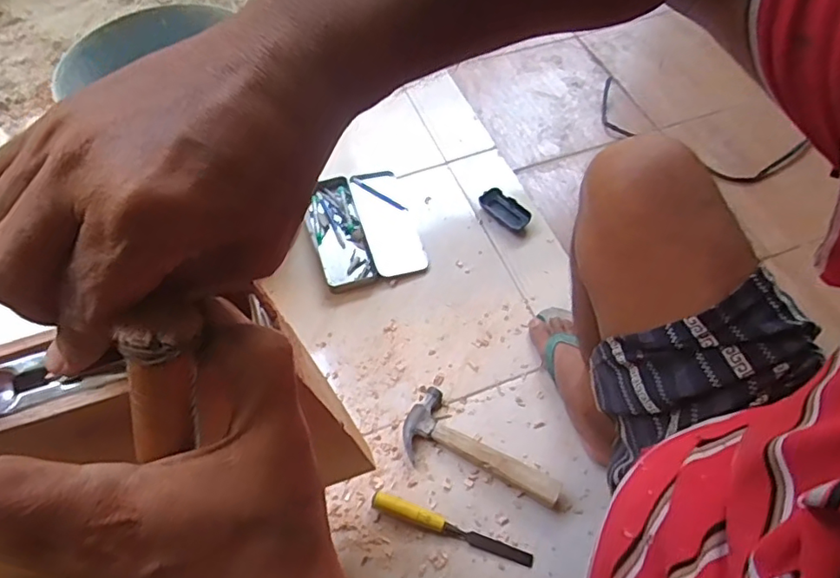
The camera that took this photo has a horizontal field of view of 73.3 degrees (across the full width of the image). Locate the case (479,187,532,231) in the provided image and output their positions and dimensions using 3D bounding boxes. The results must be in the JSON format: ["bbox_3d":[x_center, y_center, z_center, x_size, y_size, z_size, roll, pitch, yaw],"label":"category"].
[{"bbox_3d":[0.171,-0.158,1.117,0.058,0.018,0.111,-37,65,-21],"label":"case"}]

